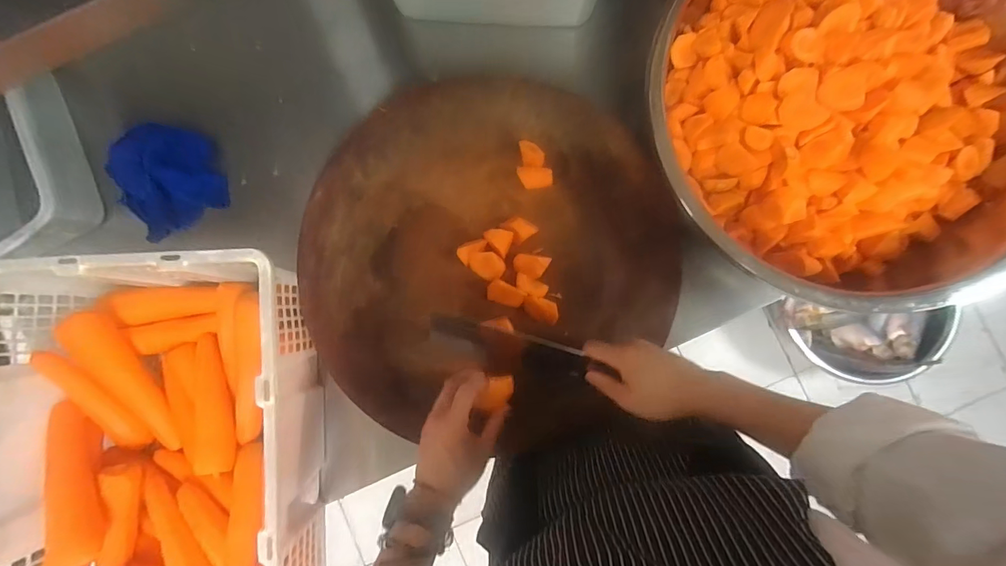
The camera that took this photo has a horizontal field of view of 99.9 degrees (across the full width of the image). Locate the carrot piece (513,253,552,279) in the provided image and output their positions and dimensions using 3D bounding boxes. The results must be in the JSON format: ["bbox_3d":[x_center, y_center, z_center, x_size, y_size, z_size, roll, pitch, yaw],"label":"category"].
[{"bbox_3d":[0.036,-0.020,0.530,0.044,0.027,0.027,7,87,2],"label":"carrot piece"}]

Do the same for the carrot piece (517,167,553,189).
[{"bbox_3d":[0.041,-0.132,0.533,0.043,0.015,0.026,-1,86,2],"label":"carrot piece"}]

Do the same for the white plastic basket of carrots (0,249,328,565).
[{"bbox_3d":[-0.415,0.211,0.534,0.344,0.150,0.465,-2,86,2],"label":"white plastic basket of carrots"}]

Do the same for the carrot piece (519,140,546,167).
[{"bbox_3d":[0.038,-0.163,0.537,0.030,0.011,0.033,-2,86,2],"label":"carrot piece"}]

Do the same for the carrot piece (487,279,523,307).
[{"bbox_3d":[0.003,0.014,0.528,0.045,0.018,0.026,18,87,3],"label":"carrot piece"}]

